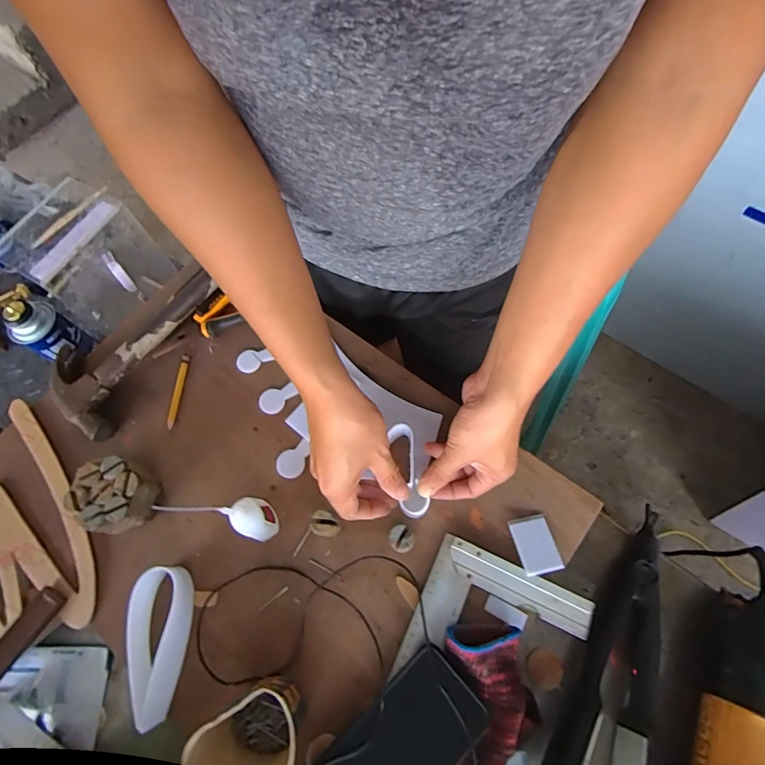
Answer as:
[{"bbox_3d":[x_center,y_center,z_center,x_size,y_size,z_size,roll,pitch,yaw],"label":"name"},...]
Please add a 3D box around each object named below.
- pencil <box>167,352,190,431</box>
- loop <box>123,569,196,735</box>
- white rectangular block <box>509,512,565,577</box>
[{"bbox_3d":[-0.251,0.010,0.537,0.010,0.009,0.093,3,67,4],"label":"pencil"},{"bbox_3d":[-0.214,0.248,0.420,0.042,0.041,0.129,-6,67,0],"label":"loop"},{"bbox_3d":[0.156,0.164,0.446,0.040,0.010,0.055,-13,67,-3],"label":"white rectangular block"}]

